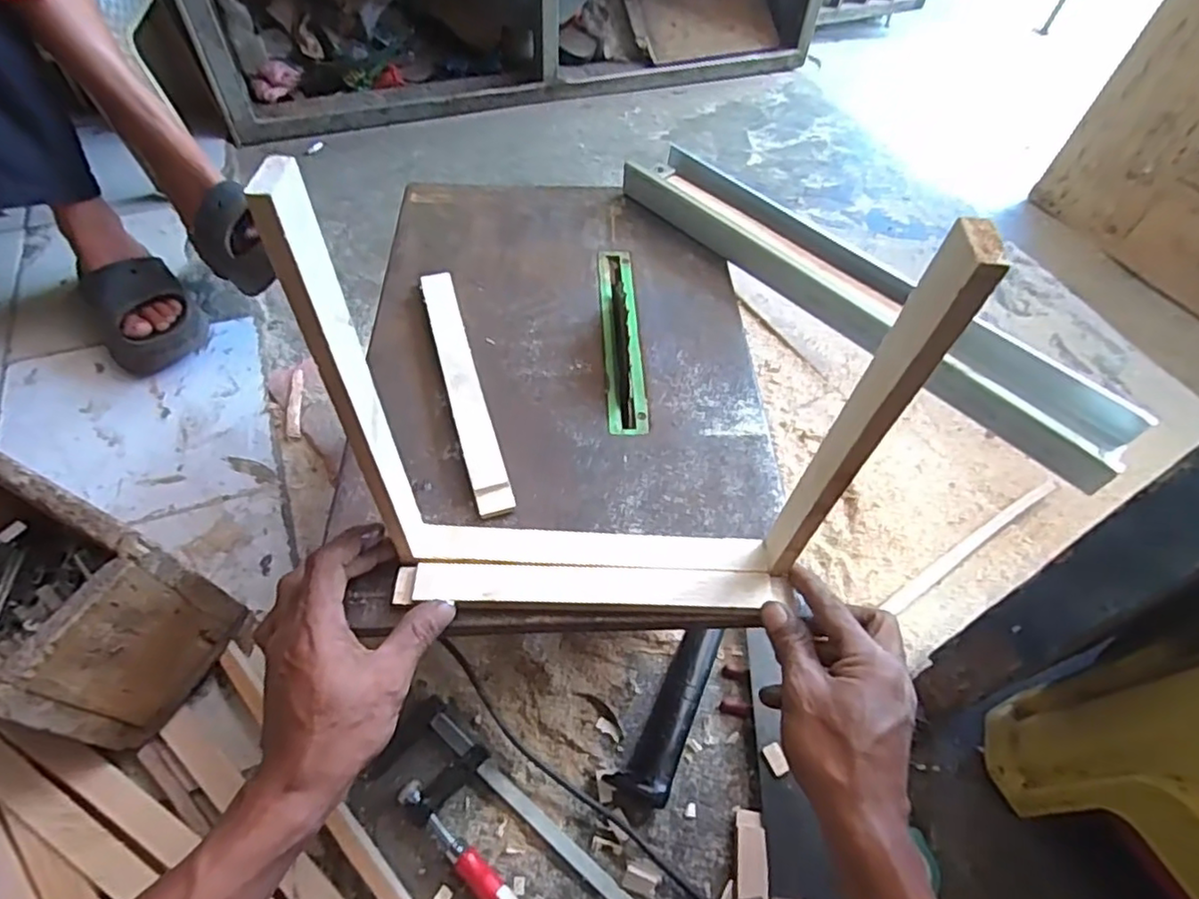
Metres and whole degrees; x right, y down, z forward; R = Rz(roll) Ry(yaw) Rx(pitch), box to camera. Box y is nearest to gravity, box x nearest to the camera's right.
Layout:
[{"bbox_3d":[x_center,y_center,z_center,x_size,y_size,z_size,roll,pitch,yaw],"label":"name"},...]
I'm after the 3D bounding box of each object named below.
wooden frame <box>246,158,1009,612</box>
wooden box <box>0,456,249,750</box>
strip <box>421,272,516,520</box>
[{"bbox_3d":[0.001,0.005,0.329,0.262,0.271,0.059,4,54,-2],"label":"wooden frame"},{"bbox_3d":[-0.445,0.126,0.526,0.195,0.158,0.135,25,56,13],"label":"wooden box"},{"bbox_3d":[-0.113,-0.059,0.529,0.029,0.012,0.260,-12,56,-14],"label":"strip"}]

